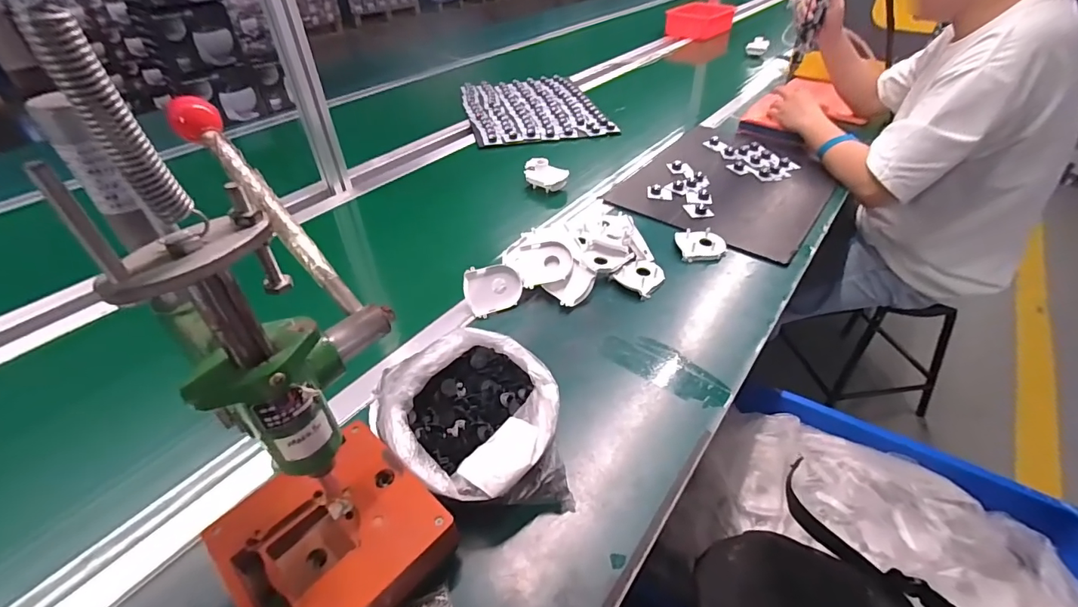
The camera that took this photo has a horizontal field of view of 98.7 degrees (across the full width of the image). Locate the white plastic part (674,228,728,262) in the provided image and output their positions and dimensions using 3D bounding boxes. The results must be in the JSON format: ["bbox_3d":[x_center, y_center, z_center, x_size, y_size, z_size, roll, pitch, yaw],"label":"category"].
[{"bbox_3d":[0.277,-0.100,0.790,0.080,0.020,0.063,-1,42,0],"label":"white plastic part"}]

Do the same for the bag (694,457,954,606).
[{"bbox_3d":[0.375,0.331,0.599,0.331,0.074,0.251,9,43,10],"label":"bag"}]

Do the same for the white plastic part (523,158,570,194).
[{"bbox_3d":[0.013,-0.258,0.954,0.087,0.059,0.062,6,43,8],"label":"white plastic part"}]

